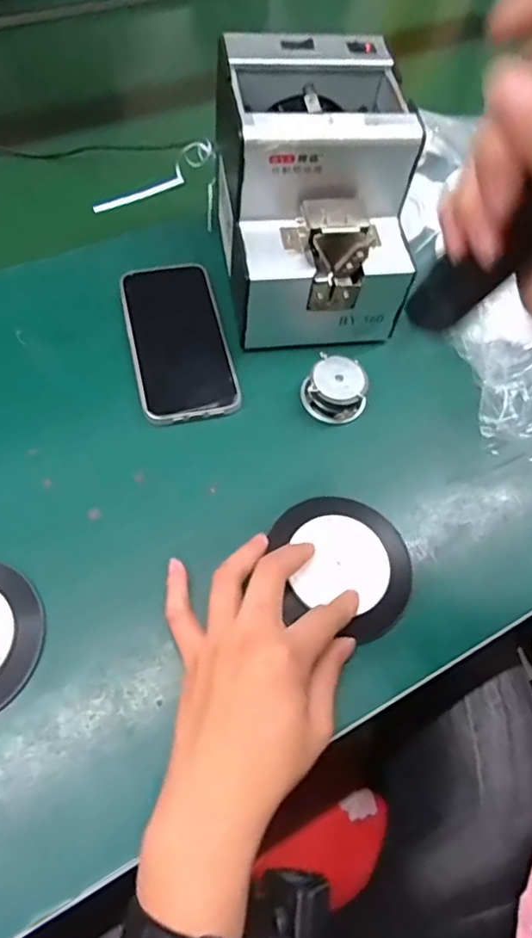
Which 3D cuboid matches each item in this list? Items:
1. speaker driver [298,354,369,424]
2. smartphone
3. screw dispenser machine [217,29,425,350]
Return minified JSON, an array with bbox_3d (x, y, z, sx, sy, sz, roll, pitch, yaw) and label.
[{"bbox_3d":[0.054,-0.061,0.443,0.047,0.027,0.043,2,62,-4],"label":"speaker driver"},{"bbox_3d":[-0.070,-0.103,0.461,0.075,0.016,0.147,-11,64,-11],"label":"smartphone"},{"bbox_3d":[0.036,-0.209,0.442,0.144,0.134,0.178,2,63,-5],"label":"screw dispenser machine"}]

